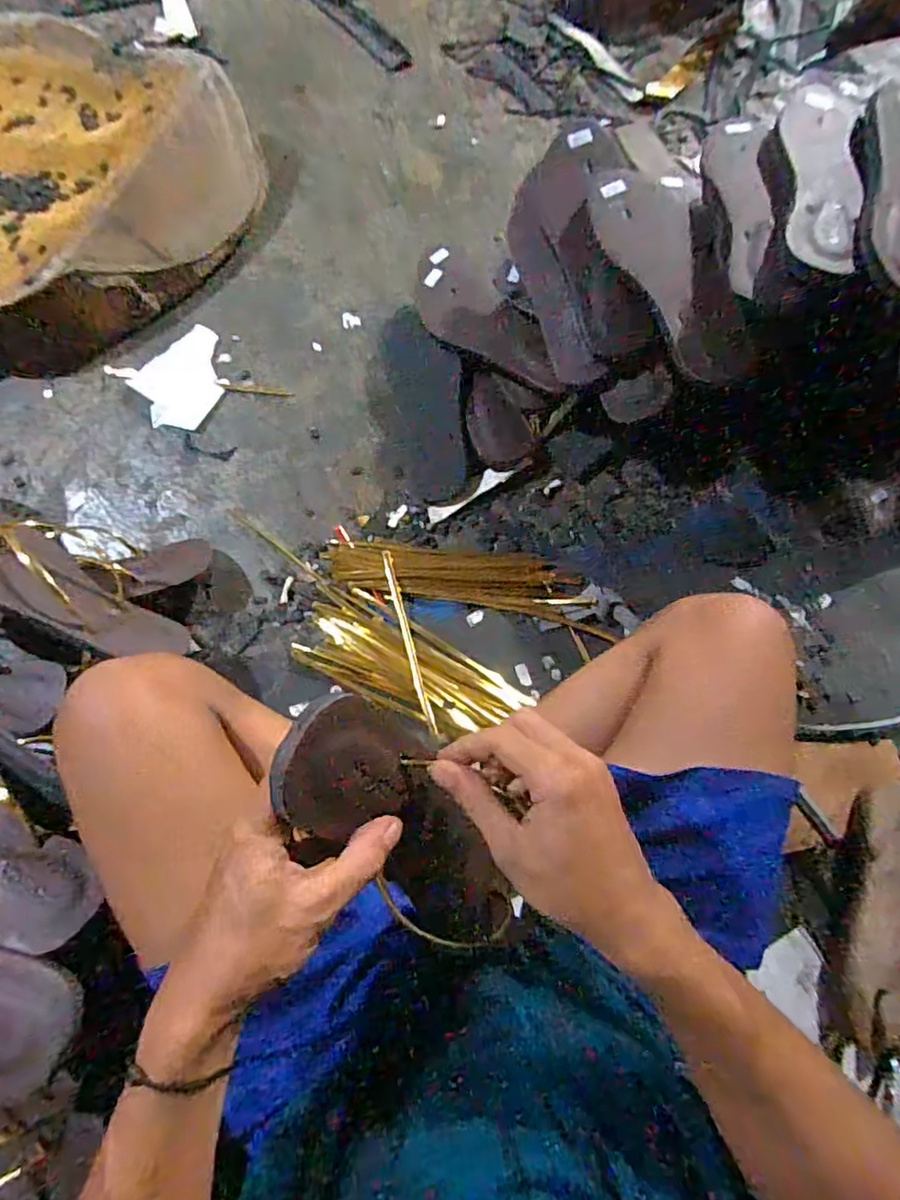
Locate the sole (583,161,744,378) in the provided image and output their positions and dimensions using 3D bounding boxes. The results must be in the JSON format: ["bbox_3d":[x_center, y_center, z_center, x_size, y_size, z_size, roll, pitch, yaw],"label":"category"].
[{"bbox_3d":[0.215,-0.318,0.581,0.087,0.031,0.220,-22,94,6],"label":"sole"}]

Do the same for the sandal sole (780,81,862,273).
[{"bbox_3d":[0.339,-0.391,0.539,0.060,0.025,0.230,10,75,1],"label":"sandal sole"}]

